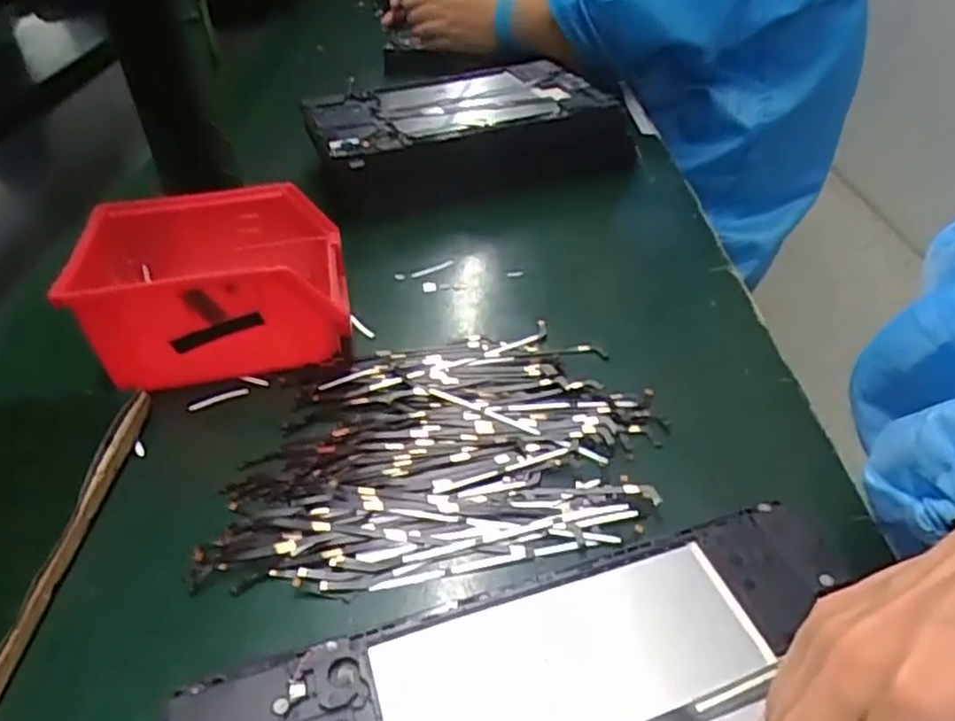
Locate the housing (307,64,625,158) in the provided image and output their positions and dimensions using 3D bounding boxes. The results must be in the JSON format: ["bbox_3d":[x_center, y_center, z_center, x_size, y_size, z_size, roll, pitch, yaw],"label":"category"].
[{"bbox_3d":[-0.024,-0.212,0.580,0.229,0.011,0.151,-17,40,-12],"label":"housing"}]

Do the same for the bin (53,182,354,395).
[{"bbox_3d":[-0.155,-0.041,0.405,0.153,0.068,0.103,-8,38,-8],"label":"bin"}]

